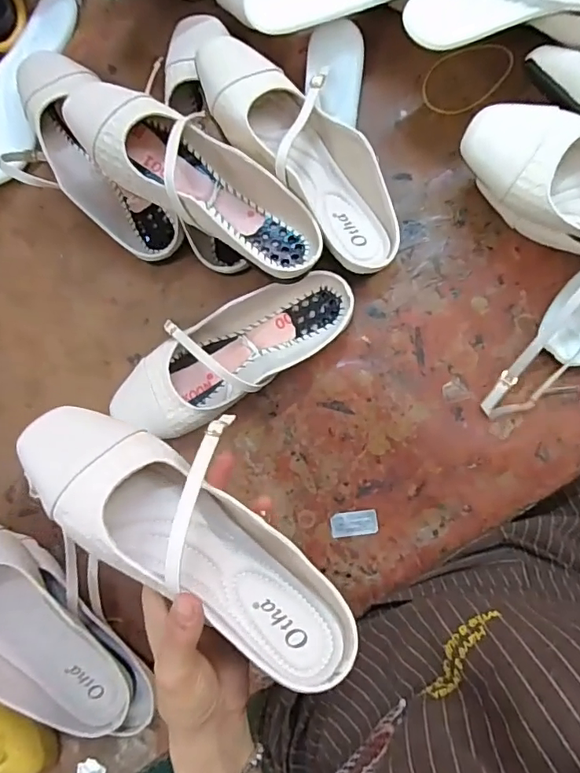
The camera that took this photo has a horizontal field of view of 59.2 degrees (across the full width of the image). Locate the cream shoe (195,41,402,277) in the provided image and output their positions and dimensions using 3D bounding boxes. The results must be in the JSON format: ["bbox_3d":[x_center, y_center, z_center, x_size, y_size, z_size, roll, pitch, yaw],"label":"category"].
[{"bbox_3d":[0.013,-0.198,0.427,0.083,0.061,0.226,-42,96,3],"label":"cream shoe"}]

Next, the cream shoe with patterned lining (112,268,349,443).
[{"bbox_3d":[-0.055,-0.029,0.445,0.234,0.051,0.089,-30,84,4],"label":"cream shoe with patterned lining"}]

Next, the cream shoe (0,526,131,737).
[{"bbox_3d":[-0.228,0.200,0.428,0.087,0.046,0.225,-45,83,2],"label":"cream shoe"}]

